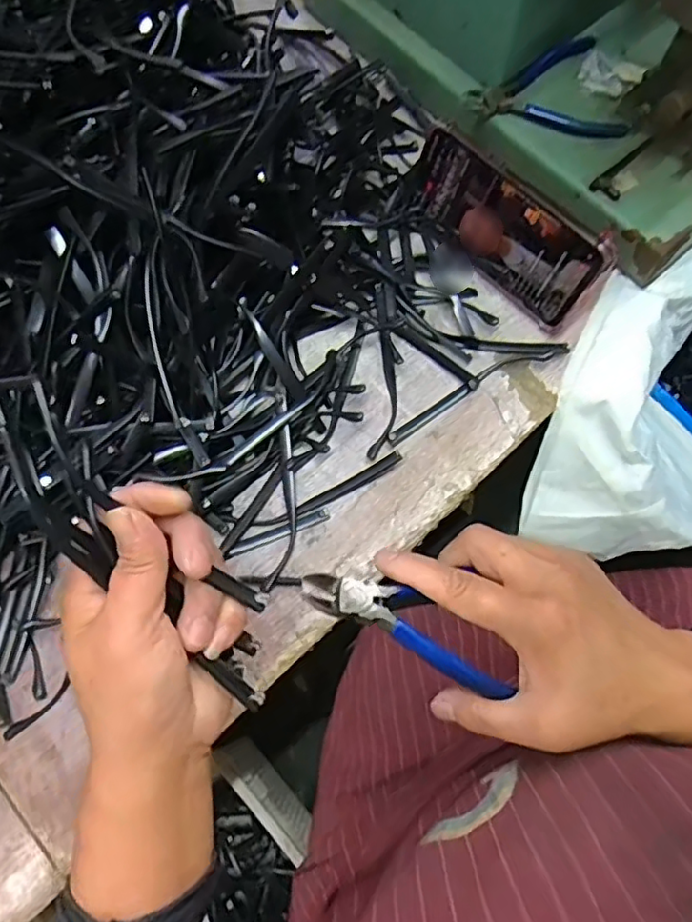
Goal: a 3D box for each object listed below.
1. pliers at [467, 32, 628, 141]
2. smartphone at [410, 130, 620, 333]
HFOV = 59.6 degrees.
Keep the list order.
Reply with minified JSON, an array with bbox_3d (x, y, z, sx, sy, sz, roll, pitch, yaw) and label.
[{"bbox_3d":[0.169,-0.284,0.473,0.110,0.018,0.091,-27,74,-8],"label":"pliers"},{"bbox_3d":[0.113,-0.172,0.445,0.157,0.077,0.006,46,59,10],"label":"smartphone"}]

